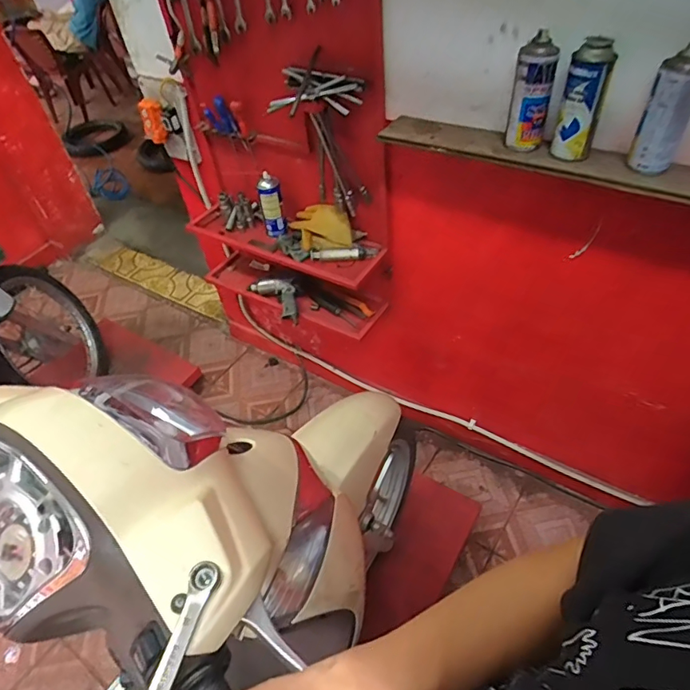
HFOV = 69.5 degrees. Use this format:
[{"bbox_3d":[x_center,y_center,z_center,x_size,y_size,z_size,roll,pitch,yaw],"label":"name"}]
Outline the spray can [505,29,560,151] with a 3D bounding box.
[{"bbox_3d":[0.328,-0.442,0.874,0.062,0.163,0.078,10,50,16],"label":"spray can"}]

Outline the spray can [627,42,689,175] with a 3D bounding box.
[{"bbox_3d":[0.515,-0.369,0.795,0.067,0.169,0.076,19,53,22],"label":"spray can"}]

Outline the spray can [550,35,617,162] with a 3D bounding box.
[{"bbox_3d":[0.398,-0.409,0.835,0.065,0.170,0.071,15,51,20],"label":"spray can"}]

